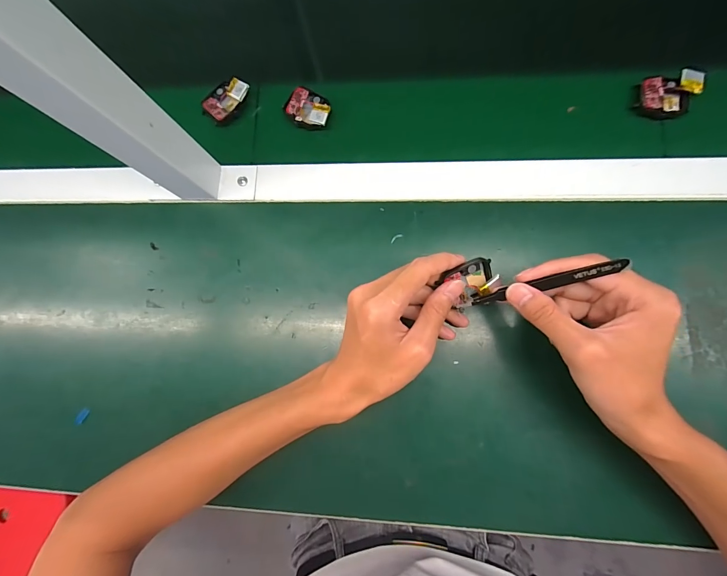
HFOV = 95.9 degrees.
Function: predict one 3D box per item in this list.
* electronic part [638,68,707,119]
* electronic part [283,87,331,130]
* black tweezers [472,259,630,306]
[{"bbox_3d":[0.295,-0.185,0.314,0.055,0.013,0.040,-7,82,4],"label":"electronic part"},{"bbox_3d":[-0.057,-0.190,0.345,0.051,0.011,0.039,18,84,7],"label":"electronic part"},{"bbox_3d":[0.134,-0.003,0.245,0.104,0.007,0.009,-18,80,29],"label":"black tweezers"}]

